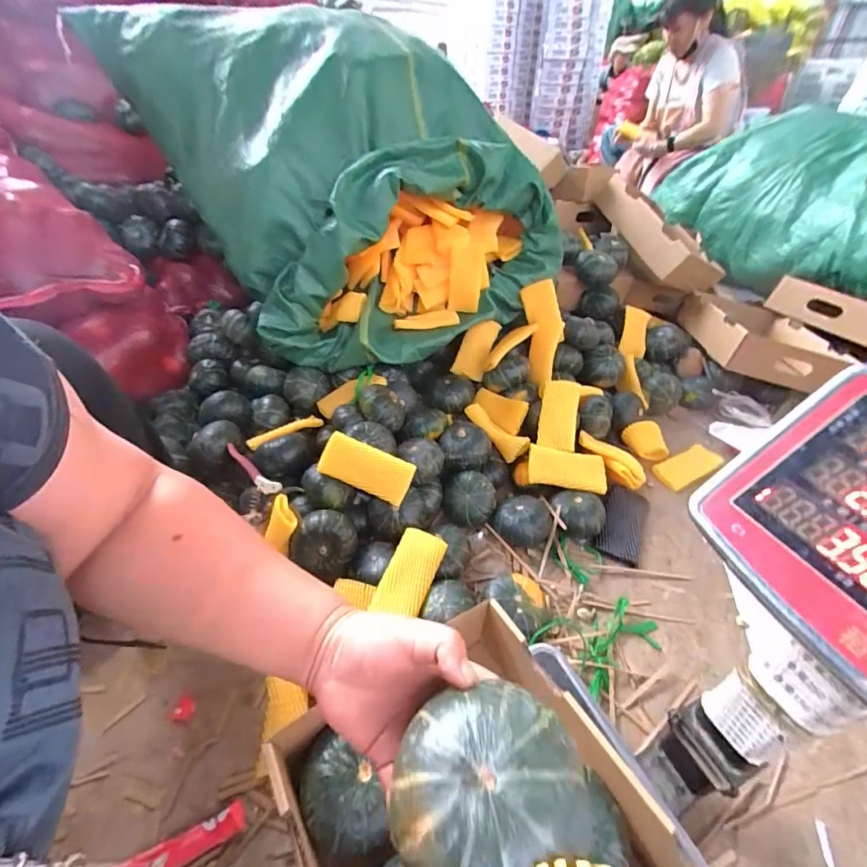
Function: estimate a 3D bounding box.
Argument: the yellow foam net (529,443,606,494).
[{"bbox_3d":[0.240,0.065,0.771,0.134,0.021,0.071,6,72,6],"label":"yellow foam net"}]

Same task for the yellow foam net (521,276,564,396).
[{"bbox_3d":[0.239,-0.211,0.935,0.090,0.039,0.255,2,78,3],"label":"yellow foam net"}]

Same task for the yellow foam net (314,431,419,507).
[{"bbox_3d":[-0.107,0.056,0.680,0.144,0.008,0.069,24,86,1],"label":"yellow foam net"}]

